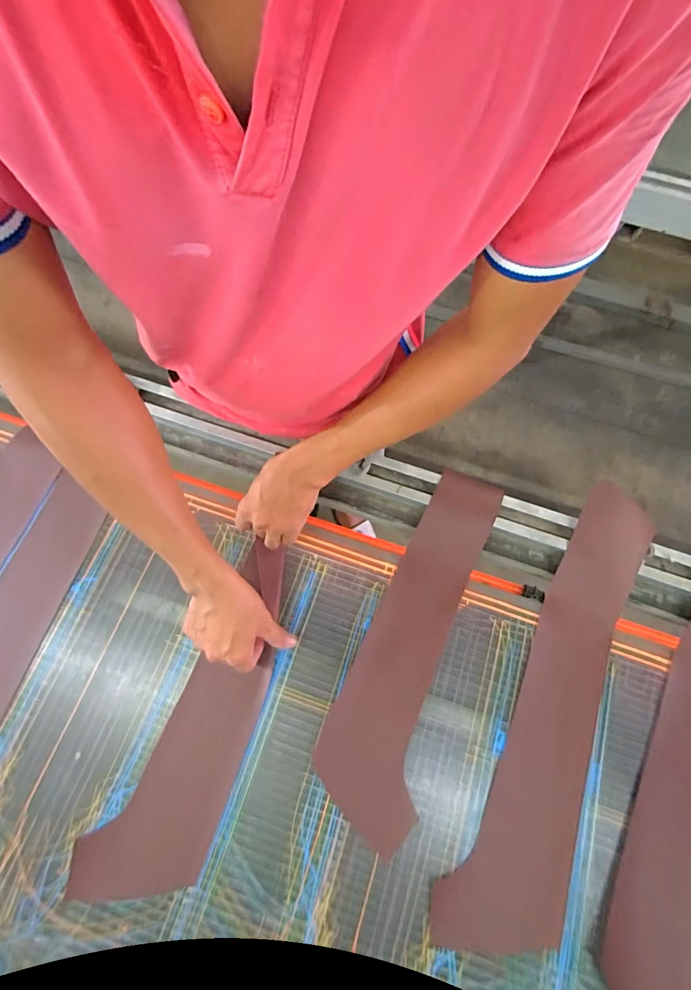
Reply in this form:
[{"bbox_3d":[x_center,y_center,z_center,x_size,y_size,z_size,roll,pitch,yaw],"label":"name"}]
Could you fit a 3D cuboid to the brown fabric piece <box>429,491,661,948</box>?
[{"bbox_3d":[0.265,0.253,0.497,0.122,0.090,0.537,26,73,6],"label":"brown fabric piece"}]

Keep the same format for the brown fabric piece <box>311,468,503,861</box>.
[{"bbox_3d":[0.082,0.181,0.551,0.124,0.021,0.451,18,75,8],"label":"brown fabric piece"}]

